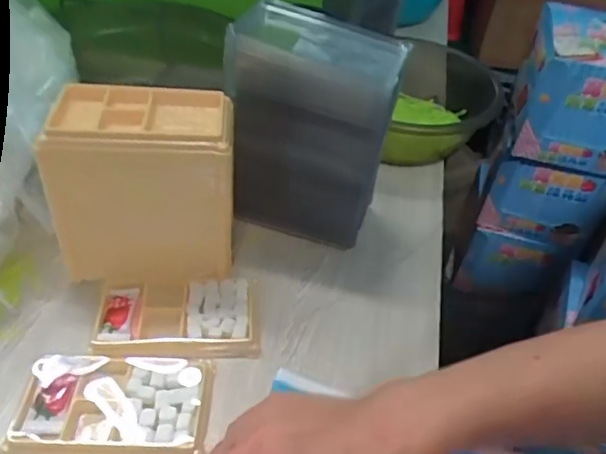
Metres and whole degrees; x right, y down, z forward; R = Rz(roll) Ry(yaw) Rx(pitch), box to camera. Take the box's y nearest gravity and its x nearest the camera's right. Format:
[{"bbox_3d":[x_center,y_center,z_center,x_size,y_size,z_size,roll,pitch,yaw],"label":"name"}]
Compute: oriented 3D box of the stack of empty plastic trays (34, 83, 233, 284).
[{"bbox_3d":[-0.131,-0.030,0.473,0.143,0.150,0.087,1,41,-4],"label":"stack of empty plastic trays"}]

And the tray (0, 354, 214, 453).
[{"bbox_3d":[-0.136,0.130,0.402,0.135,0.011,0.078,3,41,-2],"label":"tray"}]

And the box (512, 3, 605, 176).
[{"bbox_3d":[0.344,-0.166,0.665,0.153,0.131,0.178,16,42,12],"label":"box"}]

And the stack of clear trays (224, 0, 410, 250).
[{"bbox_3d":[0.006,-0.087,0.527,0.147,0.190,0.089,13,42,10],"label":"stack of clear trays"}]

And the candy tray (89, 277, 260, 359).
[{"bbox_3d":[-0.103,0.073,0.460,0.130,0.014,0.078,-1,41,-6],"label":"candy tray"}]

